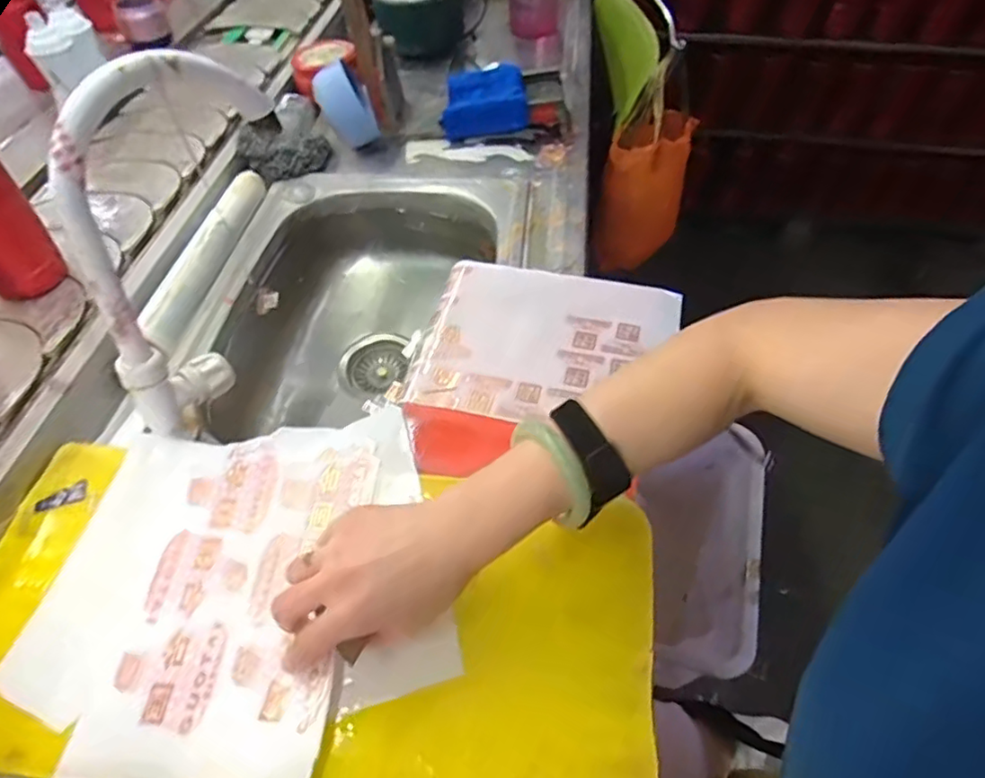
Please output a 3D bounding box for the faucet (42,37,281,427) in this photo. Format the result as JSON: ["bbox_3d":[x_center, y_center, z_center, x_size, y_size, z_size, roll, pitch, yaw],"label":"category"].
[{"bbox_3d":[-0.239,-0.112,0.480,0.046,0.267,0.211,27,56,20],"label":"faucet"}]

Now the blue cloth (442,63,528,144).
[{"bbox_3d":[-0.010,-0.419,0.869,0.122,0.056,0.114,1,52,0],"label":"blue cloth"}]

